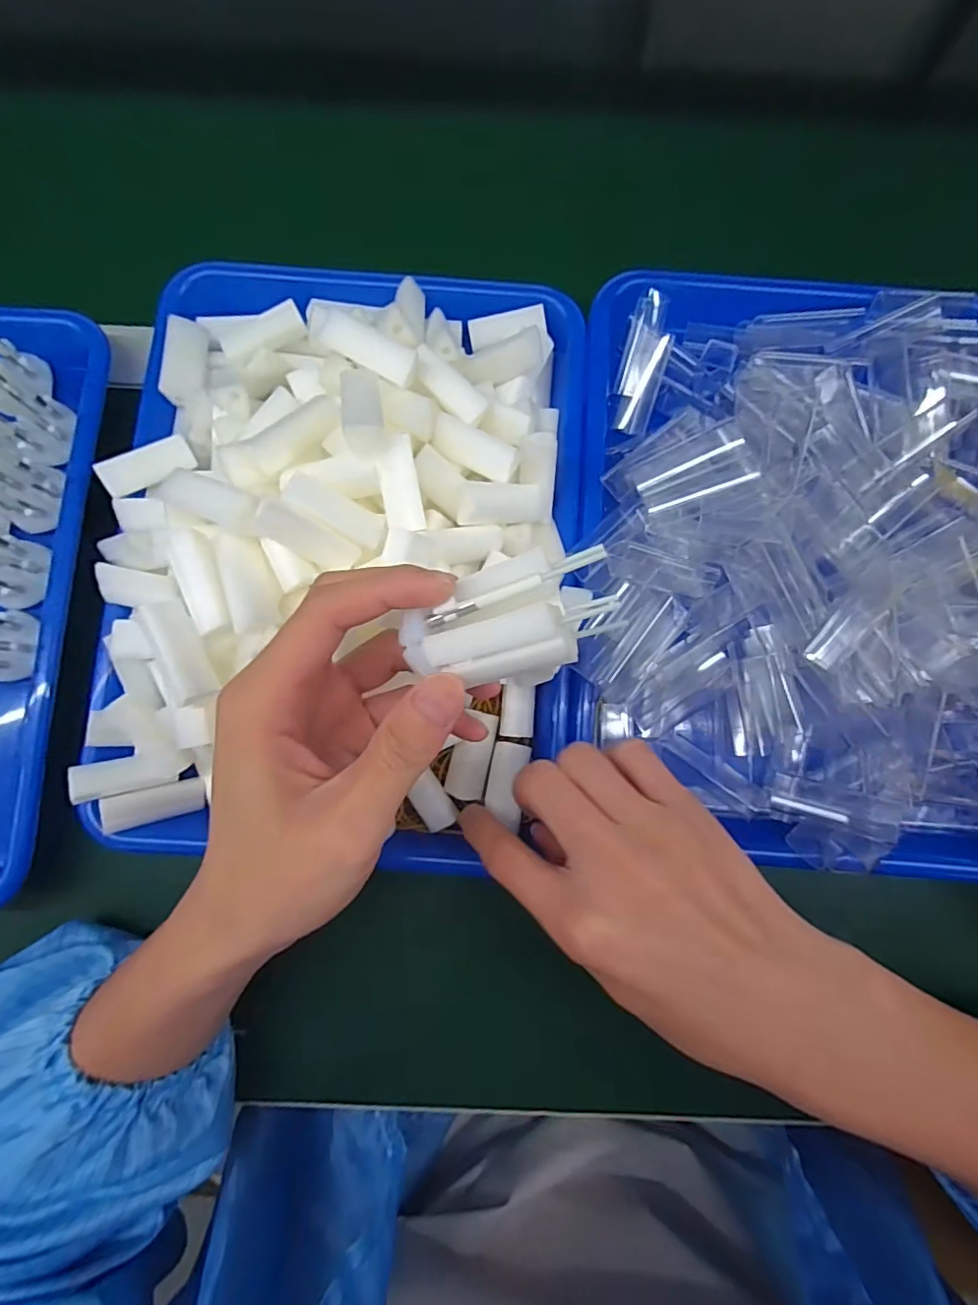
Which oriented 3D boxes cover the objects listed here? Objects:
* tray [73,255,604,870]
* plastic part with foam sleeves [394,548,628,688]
[{"bbox_3d":[-0.074,-0.061,0.275,0.245,0.071,0.328,4,81,0],"label":"tray"},{"bbox_3d":[0.007,-0.010,0.182,0.066,0.021,0.042,-20,82,-4],"label":"plastic part with foam sleeves"}]

